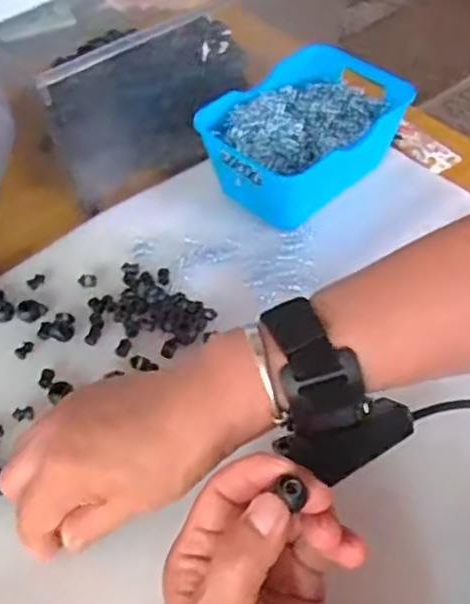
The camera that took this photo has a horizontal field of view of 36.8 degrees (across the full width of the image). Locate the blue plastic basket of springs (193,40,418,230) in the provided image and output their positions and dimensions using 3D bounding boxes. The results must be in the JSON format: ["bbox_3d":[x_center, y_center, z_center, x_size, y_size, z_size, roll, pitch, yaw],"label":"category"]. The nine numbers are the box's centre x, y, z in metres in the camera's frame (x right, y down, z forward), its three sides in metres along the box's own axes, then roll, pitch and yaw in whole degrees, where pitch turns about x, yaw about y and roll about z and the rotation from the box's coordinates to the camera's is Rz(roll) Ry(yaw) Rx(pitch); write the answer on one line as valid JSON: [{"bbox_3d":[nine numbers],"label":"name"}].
[{"bbox_3d":[0.055,-0.129,0.549,0.152,0.054,0.118,-34,58,-26],"label":"blue plastic basket of springs"}]

